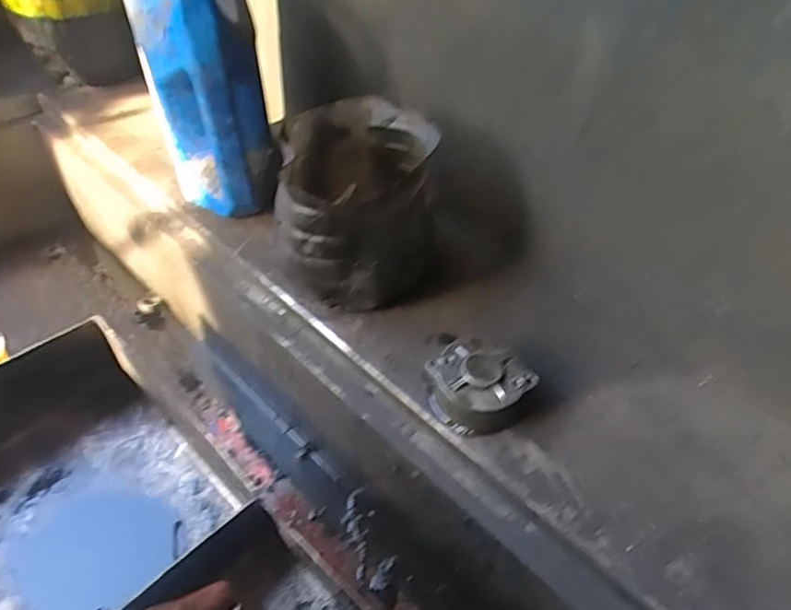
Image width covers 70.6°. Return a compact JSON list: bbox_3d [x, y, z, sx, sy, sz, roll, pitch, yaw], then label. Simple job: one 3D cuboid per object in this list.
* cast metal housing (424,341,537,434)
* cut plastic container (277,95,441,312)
[{"bbox_3d":[0.073,0.072,0.508,0.078,0.043,0.080,-30,54,-28],"label":"cast metal housing"},{"bbox_3d":[-0.044,-0.095,0.588,0.160,0.170,0.161,-13,48,-15],"label":"cut plastic container"}]

